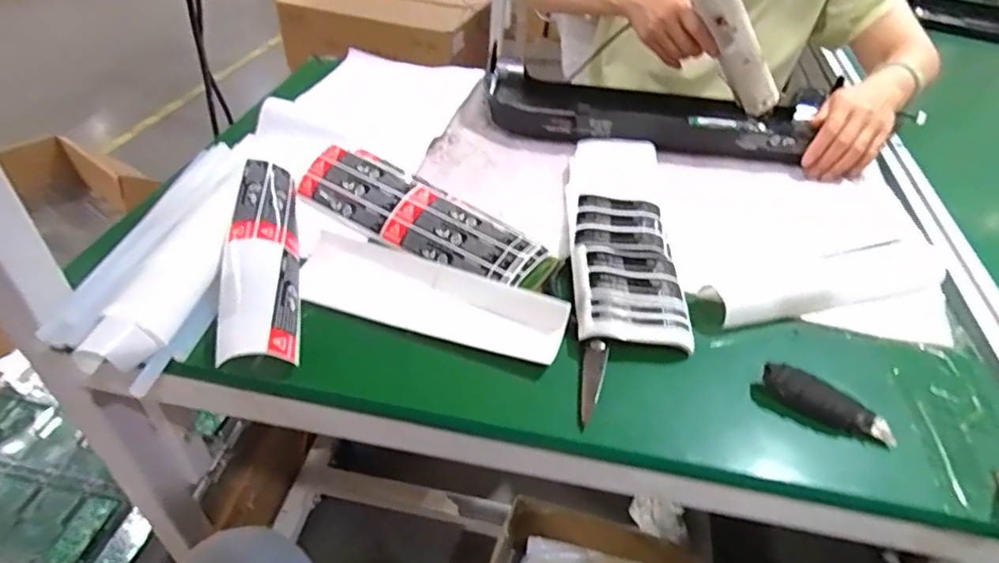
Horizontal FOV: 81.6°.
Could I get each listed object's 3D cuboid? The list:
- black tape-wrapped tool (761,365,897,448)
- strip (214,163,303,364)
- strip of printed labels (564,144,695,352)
[{"bbox_3d":[0.248,0.091,0.435,0.096,0.023,0.021,21,44,17],"label":"black tape-wrapped tool"},{"bbox_3d":[-0.209,-0.026,0.509,0.062,0.039,0.238,-6,43,-12],"label":"strip"},{"bbox_3d":[0.122,-0.062,0.583,0.099,0.020,0.321,6,41,1],"label":"strip of printed labels"}]

